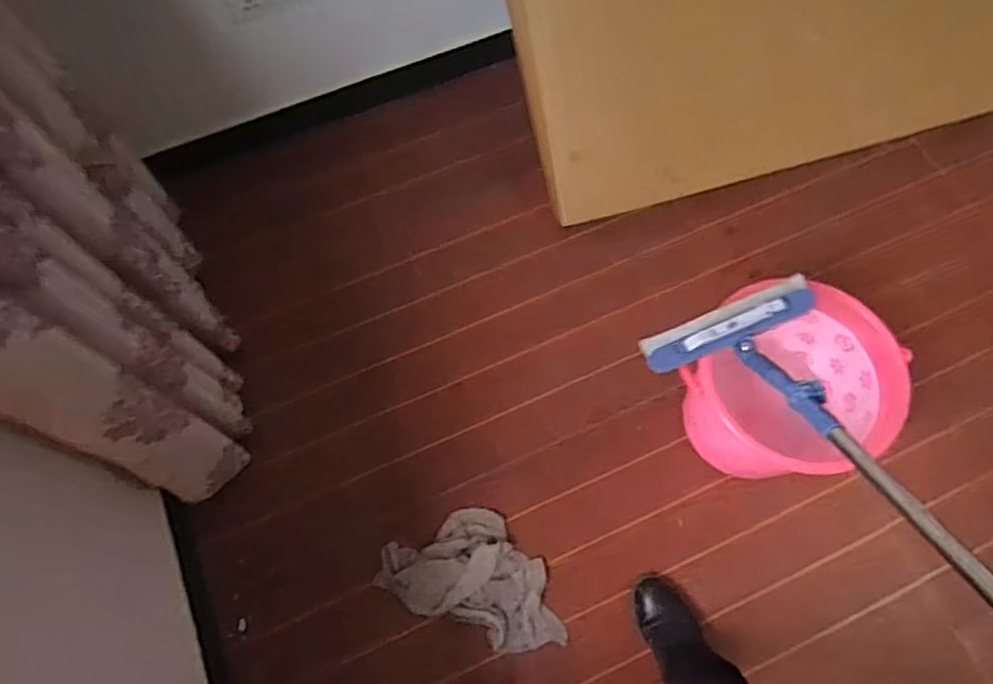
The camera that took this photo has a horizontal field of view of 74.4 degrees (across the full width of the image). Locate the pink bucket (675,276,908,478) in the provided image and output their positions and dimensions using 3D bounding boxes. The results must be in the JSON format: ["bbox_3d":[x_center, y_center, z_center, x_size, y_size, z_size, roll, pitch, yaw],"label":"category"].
[{"bbox_3d":[0.479,0.086,1.142,0.316,0.314,0.265,-10,69,-2],"label":"pink bucket"}]

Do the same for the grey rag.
[{"bbox_3d":[-0.029,0.418,1.184,0.336,0.032,0.199,21,71,10],"label":"grey rag"}]

